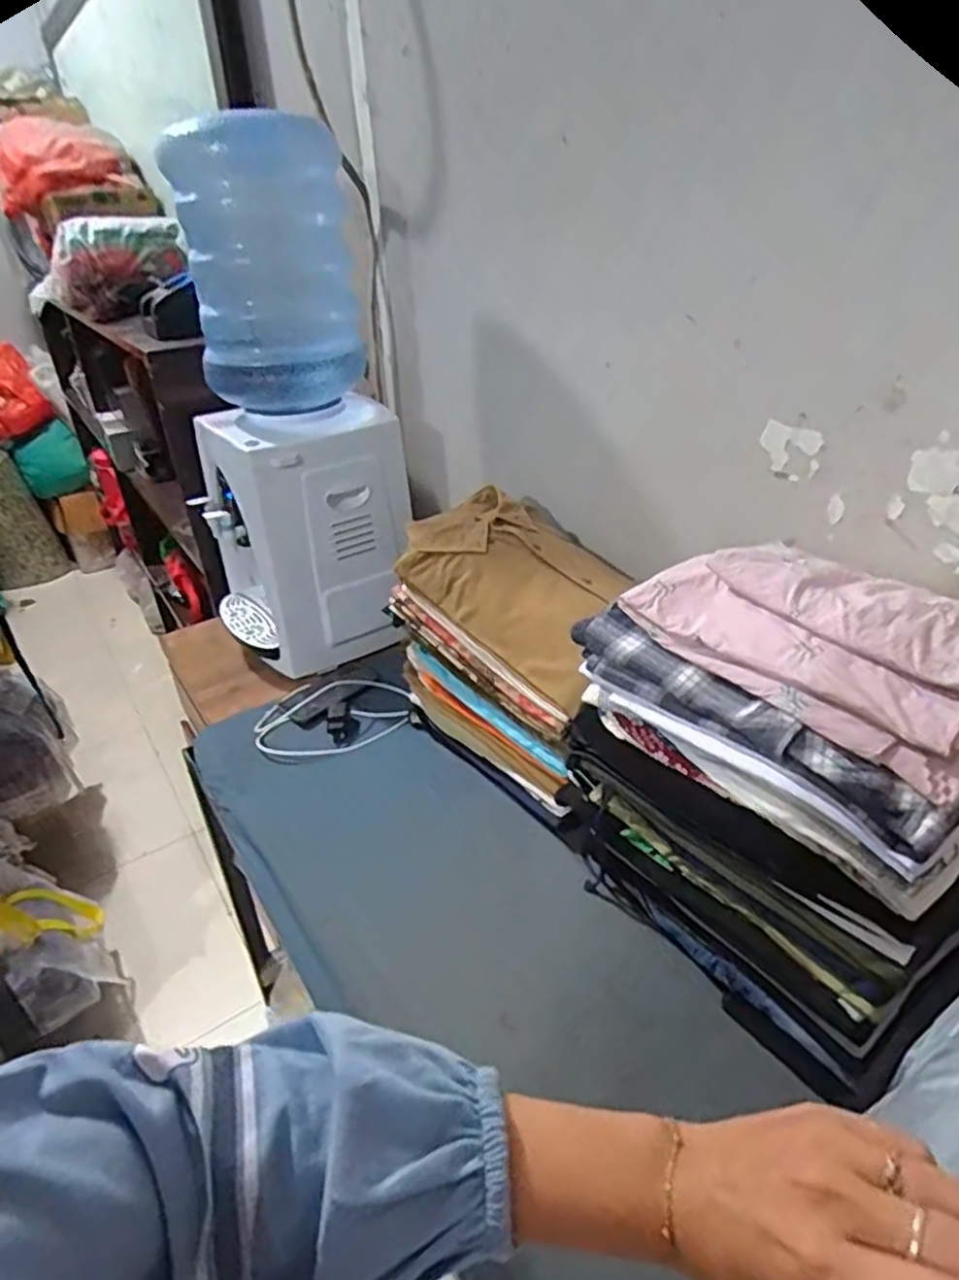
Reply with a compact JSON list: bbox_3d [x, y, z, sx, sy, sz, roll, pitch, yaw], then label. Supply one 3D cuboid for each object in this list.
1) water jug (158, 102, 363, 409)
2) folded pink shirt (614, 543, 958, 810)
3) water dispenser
[{"bbox_3d":[-0.324,-0.570,1.127,0.249,0.396,0.286,-8,32,-8],"label":"water jug"},{"bbox_3d":[0.300,-0.012,0.631,0.182,0.068,0.311,-25,37,-30],"label":"folded pink shirt"},{"bbox_3d":[-0.327,-0.199,1.348,0.297,0.431,0.310,-23,37,-28],"label":"water dispenser"}]

